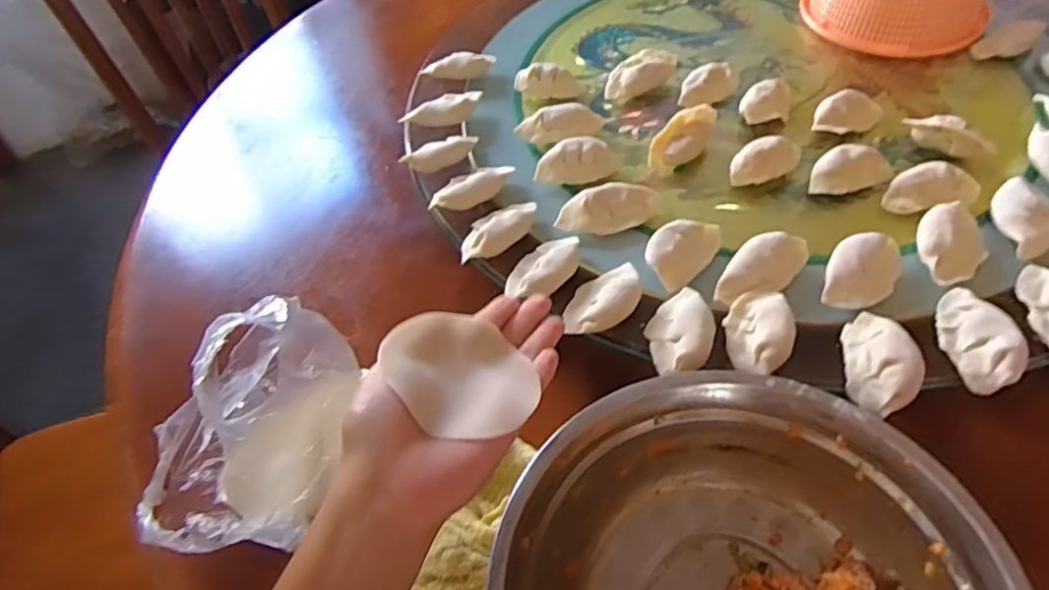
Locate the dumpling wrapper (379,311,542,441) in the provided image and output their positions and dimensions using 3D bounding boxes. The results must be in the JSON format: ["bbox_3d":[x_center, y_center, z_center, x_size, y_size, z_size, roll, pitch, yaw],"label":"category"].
[{"bbox_3d":[-0.031,0.037,0.311,0.077,0.008,0.073,1,41,-33],"label":"dumpling wrapper"}]

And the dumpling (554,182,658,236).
[{"bbox_3d":[0.064,-0.066,0.487,0.078,0.020,0.035,-11,50,-4],"label":"dumpling"}]

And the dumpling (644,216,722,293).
[{"bbox_3d":[0.112,-0.031,0.453,0.038,0.022,0.063,35,61,29],"label":"dumpling"}]

